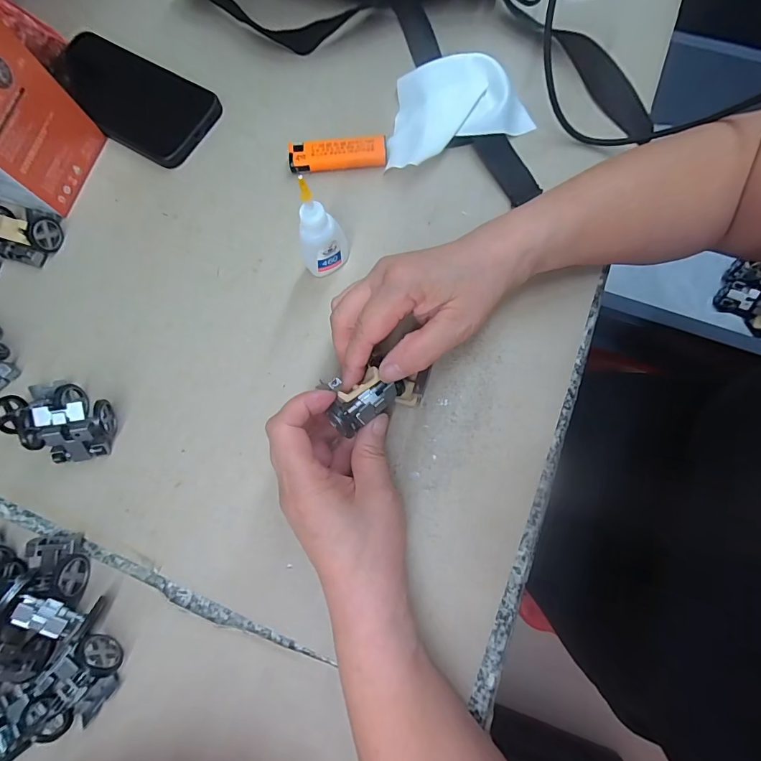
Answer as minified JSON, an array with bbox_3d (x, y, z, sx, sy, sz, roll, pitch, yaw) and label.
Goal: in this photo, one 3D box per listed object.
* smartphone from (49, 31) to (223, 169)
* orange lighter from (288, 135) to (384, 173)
[{"bbox_3d":[-0.230,-0.259,0.359,0.176,0.013,0.080,32,79,9],"label":"smartphone"},{"bbox_3d":[-0.036,-0.187,0.330,0.078,0.014,0.023,-3,76,1],"label":"orange lighter"}]

